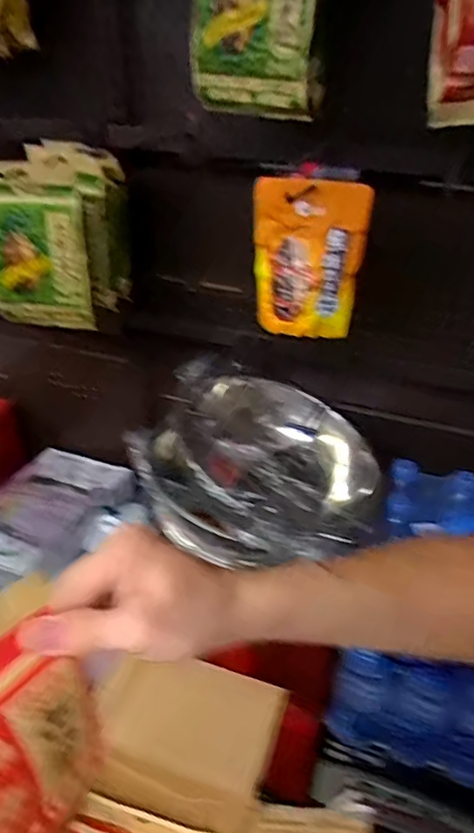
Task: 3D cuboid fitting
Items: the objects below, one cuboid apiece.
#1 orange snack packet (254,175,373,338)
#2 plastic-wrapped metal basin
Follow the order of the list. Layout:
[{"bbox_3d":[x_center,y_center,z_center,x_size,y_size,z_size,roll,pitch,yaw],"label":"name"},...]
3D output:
[{"bbox_3d":[0.097,-0.211,0.795,0.141,0.194,0.056,2,33,3],"label":"orange snack packet"},{"bbox_3d":[0.046,0.072,0.994,0.395,0.172,0.376,0,33,0],"label":"plastic-wrapped metal basin"}]

